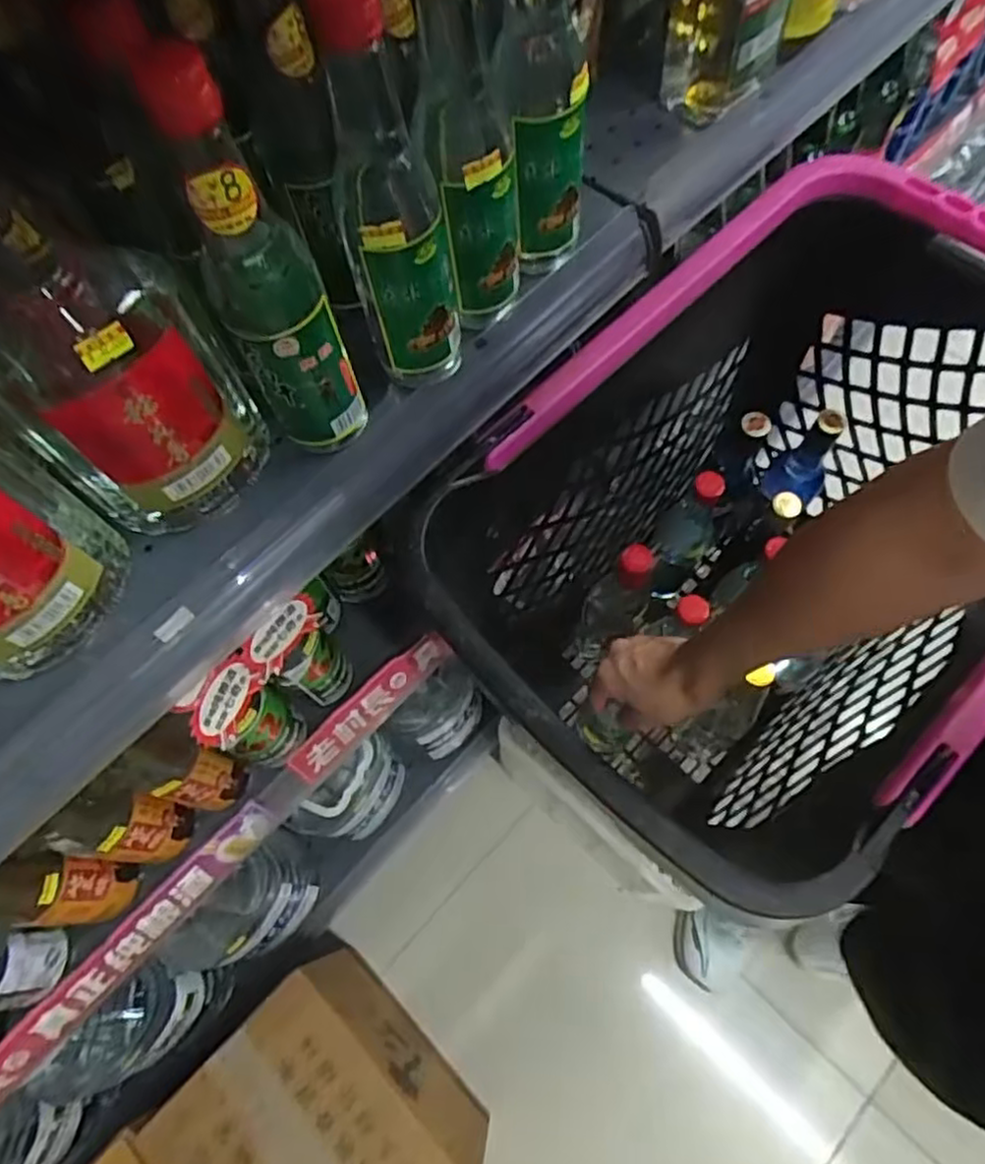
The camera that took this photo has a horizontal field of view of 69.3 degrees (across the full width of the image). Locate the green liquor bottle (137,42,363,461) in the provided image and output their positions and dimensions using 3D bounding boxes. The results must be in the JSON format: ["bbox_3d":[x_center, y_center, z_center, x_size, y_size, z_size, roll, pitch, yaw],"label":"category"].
[{"bbox_3d":[-0.112,-0.146,0.349,0.051,0.190,0.061,-25,69,-7],"label":"green liquor bottle"}]

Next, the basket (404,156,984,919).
[{"bbox_3d":[0.239,-0.006,0.705,0.551,0.449,0.372,-41,72,-13],"label":"basket"}]

